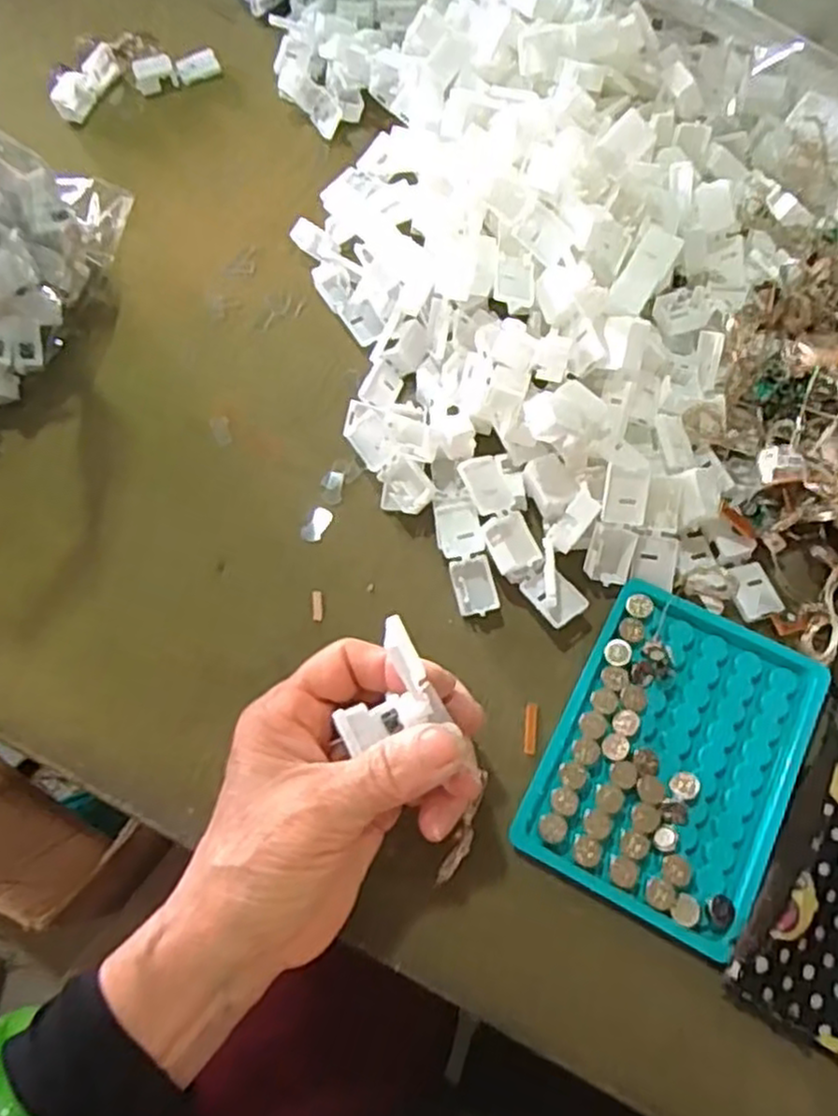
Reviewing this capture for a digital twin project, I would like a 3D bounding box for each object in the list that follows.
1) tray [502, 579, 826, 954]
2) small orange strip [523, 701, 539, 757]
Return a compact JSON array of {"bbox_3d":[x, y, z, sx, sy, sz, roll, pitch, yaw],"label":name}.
[{"bbox_3d":[0.109,0.081,0.311,0.096,0.008,0.130,27,70,10],"label":"tray"},{"bbox_3d":[0.049,0.075,0.323,0.005,0.004,0.022,5,67,3],"label":"small orange strip"}]

